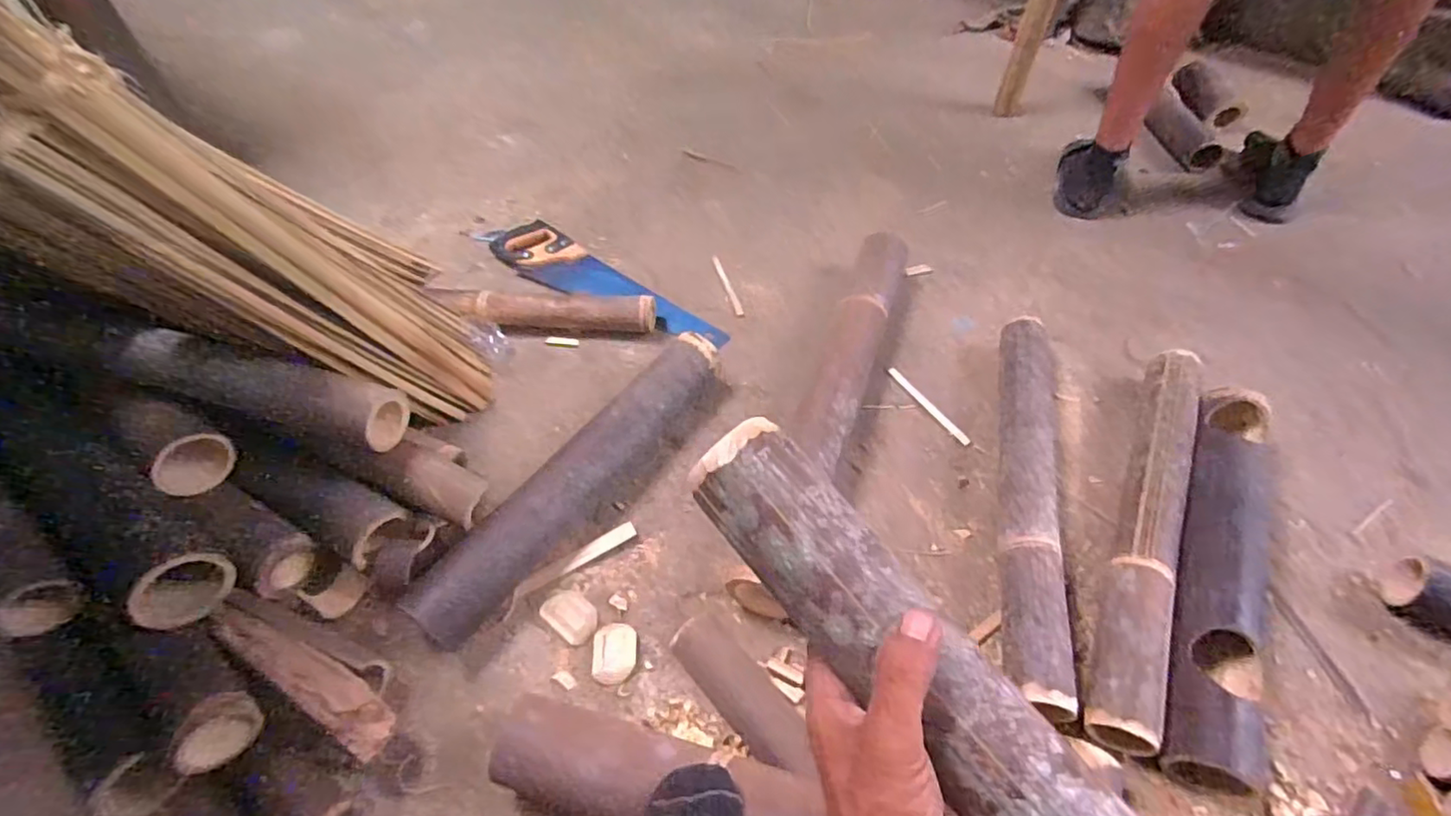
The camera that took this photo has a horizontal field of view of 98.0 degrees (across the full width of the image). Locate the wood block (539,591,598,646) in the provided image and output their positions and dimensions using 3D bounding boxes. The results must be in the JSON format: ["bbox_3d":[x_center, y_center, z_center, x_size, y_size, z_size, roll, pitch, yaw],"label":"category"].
[{"bbox_3d":[-0.172,0.233,0.710,0.064,0.014,0.048,32,59,24],"label":"wood block"}]

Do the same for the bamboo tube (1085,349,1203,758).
[{"bbox_3d":[0.495,0.130,0.741,0.073,0.074,0.532,22,55,18],"label":"bamboo tube"}]

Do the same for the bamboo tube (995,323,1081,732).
[{"bbox_3d":[0.371,0.096,0.768,0.076,0.075,0.530,10,52,10],"label":"bamboo tube"}]

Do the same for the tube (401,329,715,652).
[{"bbox_3d":[-0.181,0.077,0.795,0.078,0.070,0.503,30,58,23],"label":"tube"}]

